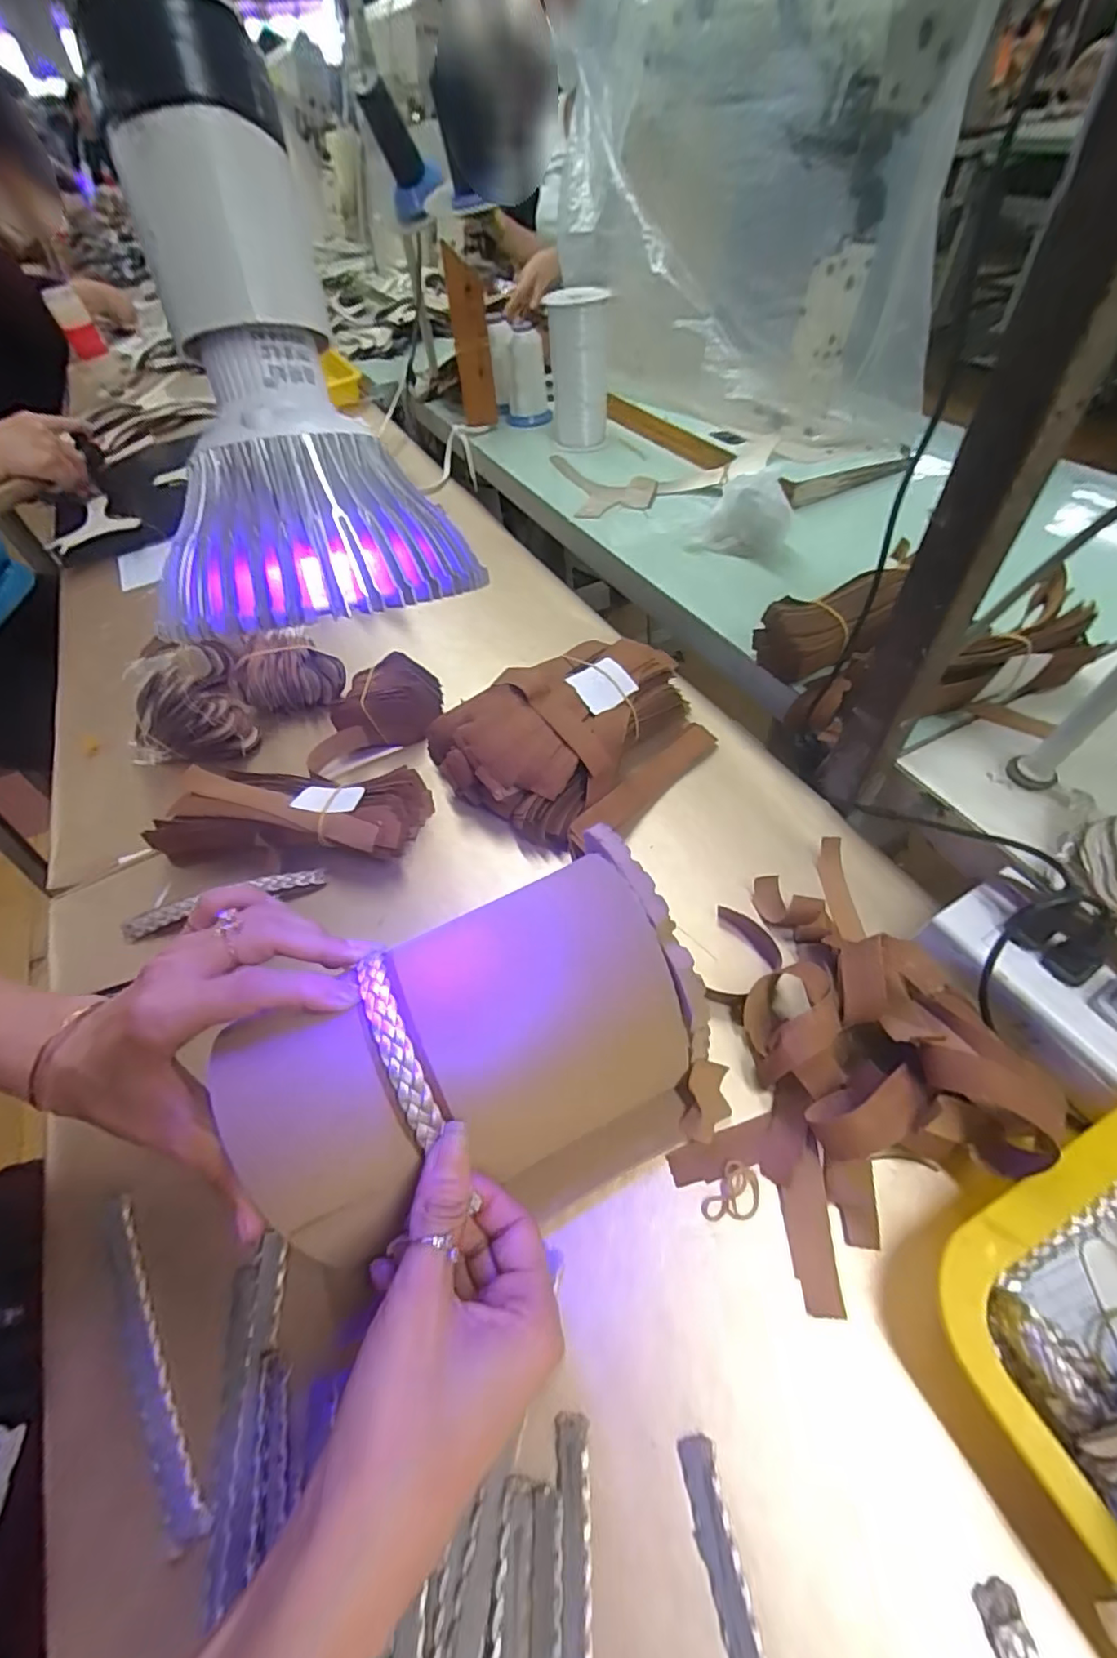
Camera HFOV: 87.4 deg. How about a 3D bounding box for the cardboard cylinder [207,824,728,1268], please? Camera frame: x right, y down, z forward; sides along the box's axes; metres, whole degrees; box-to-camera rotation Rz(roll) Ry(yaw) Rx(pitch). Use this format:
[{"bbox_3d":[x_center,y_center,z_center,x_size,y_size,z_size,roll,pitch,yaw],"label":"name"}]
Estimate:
[{"bbox_3d":[-0.027,0.114,0.264,0.194,0.125,0.117,-27,54,-23],"label":"cardboard cylinder"}]

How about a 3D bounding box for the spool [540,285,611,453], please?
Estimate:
[{"bbox_3d":[0.027,-0.585,0.761,0.076,0.170,0.088,1,53,7],"label":"spool"}]

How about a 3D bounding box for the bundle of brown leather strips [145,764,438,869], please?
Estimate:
[{"bbox_3d":[-0.197,-0.013,0.444,0.189,0.043,0.087,-3,51,3],"label":"bundle of brown leather strips"}]

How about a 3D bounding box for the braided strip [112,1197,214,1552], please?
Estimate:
[{"bbox_3d":[-0.188,0.239,0.268,0.013,0.004,0.142,-34,57,-19],"label":"braided strip"}]

